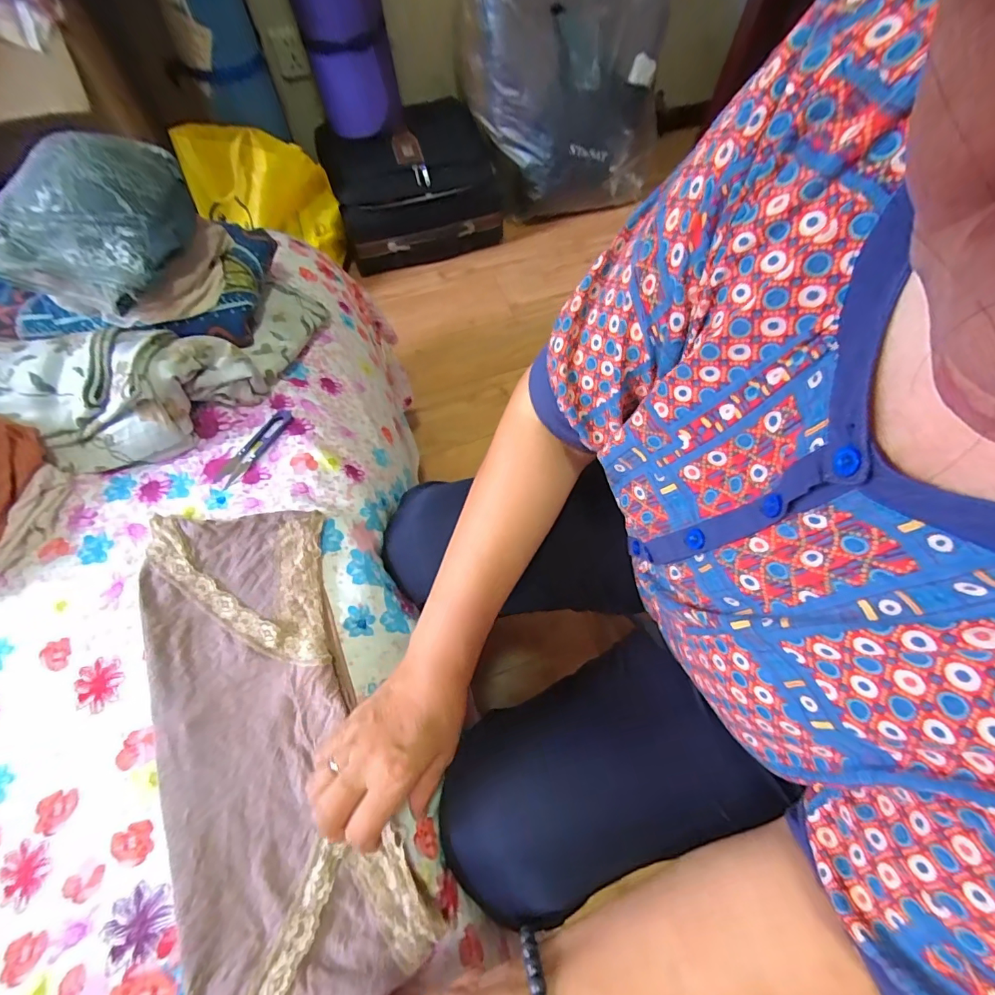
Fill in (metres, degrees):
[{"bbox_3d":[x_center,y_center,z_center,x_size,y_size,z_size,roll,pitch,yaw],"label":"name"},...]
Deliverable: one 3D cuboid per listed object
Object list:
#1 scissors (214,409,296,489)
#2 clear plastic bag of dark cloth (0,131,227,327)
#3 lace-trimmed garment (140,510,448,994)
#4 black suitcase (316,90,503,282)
[{"bbox_3d":[-0.253,-0.054,0.475,0.024,0.004,0.100,30,68,10],"label":"scissors"},{"bbox_3d":[-0.367,-0.242,0.431,0.188,0.107,0.124,-34,72,-16],"label":"clear plastic bag of dark cloth"},{"bbox_3d":[-0.187,0.185,0.355,0.157,0.033,0.384,-20,67,-15],"label":"lace-trimmed garment"},{"bbox_3d":[-0.237,-0.855,1.262,0.431,0.281,0.329,-20,69,-11],"label":"black suitcase"}]

